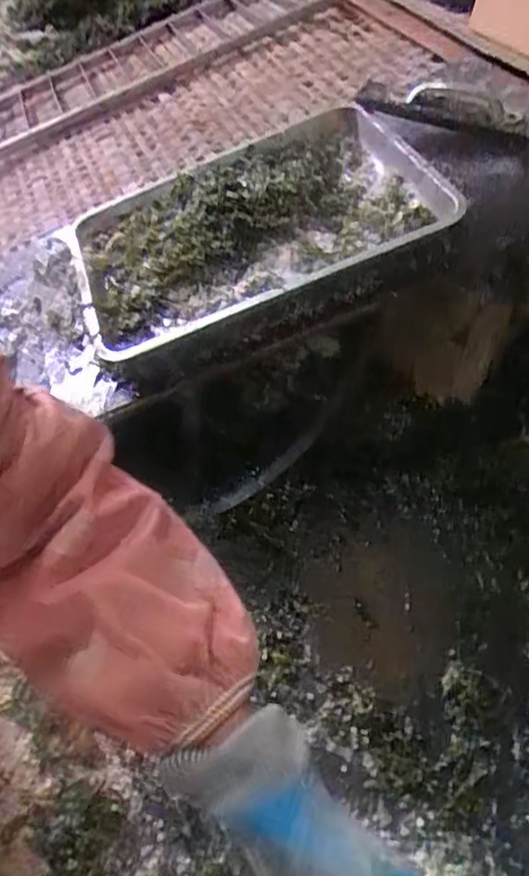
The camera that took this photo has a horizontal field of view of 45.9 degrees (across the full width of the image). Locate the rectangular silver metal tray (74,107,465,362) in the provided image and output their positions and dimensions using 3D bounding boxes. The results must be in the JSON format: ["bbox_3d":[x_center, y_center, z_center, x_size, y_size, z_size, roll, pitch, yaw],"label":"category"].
[{"bbox_3d":[-0.022,-0.245,0.700,0.394,0.042,0.290,-21,56,3],"label":"rectangular silver metal tray"}]

